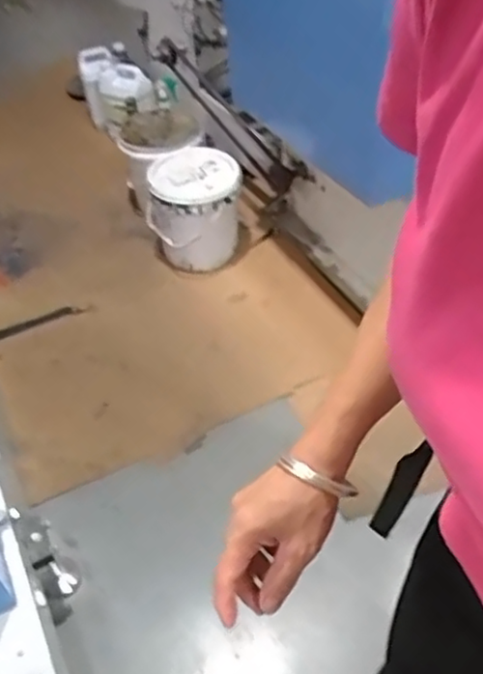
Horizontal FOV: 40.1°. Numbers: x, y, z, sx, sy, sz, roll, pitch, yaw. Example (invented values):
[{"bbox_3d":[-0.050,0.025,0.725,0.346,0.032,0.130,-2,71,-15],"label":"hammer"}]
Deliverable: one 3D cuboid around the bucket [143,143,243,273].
[{"bbox_3d":[-0.137,-0.377,1.940,0.265,0.264,0.279,-3,45,3],"label":"bucket"}]

